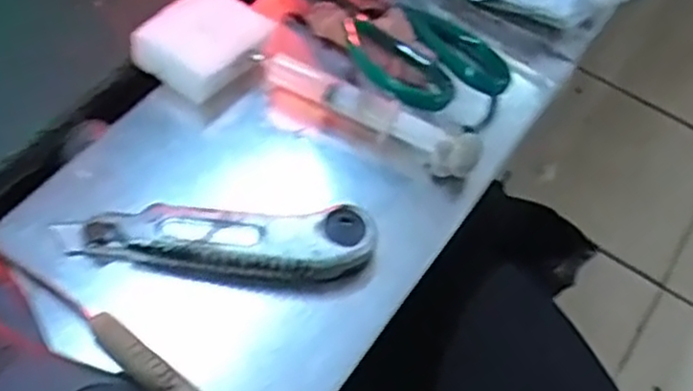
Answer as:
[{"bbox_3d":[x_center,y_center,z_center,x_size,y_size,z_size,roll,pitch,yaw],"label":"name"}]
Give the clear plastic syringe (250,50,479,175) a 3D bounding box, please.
[{"bbox_3d":[0.010,-0.048,0.441,0.145,0.030,0.021,26,57,14],"label":"clear plastic syringe"}]

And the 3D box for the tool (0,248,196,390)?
[{"bbox_3d":[-0.112,0.068,0.354,0.178,0.020,0.016,35,60,17],"label":"tool"}]

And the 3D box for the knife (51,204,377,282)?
[{"bbox_3d":[-0.067,0.026,0.387,0.160,0.028,0.036,1,56,-4],"label":"knife"}]

